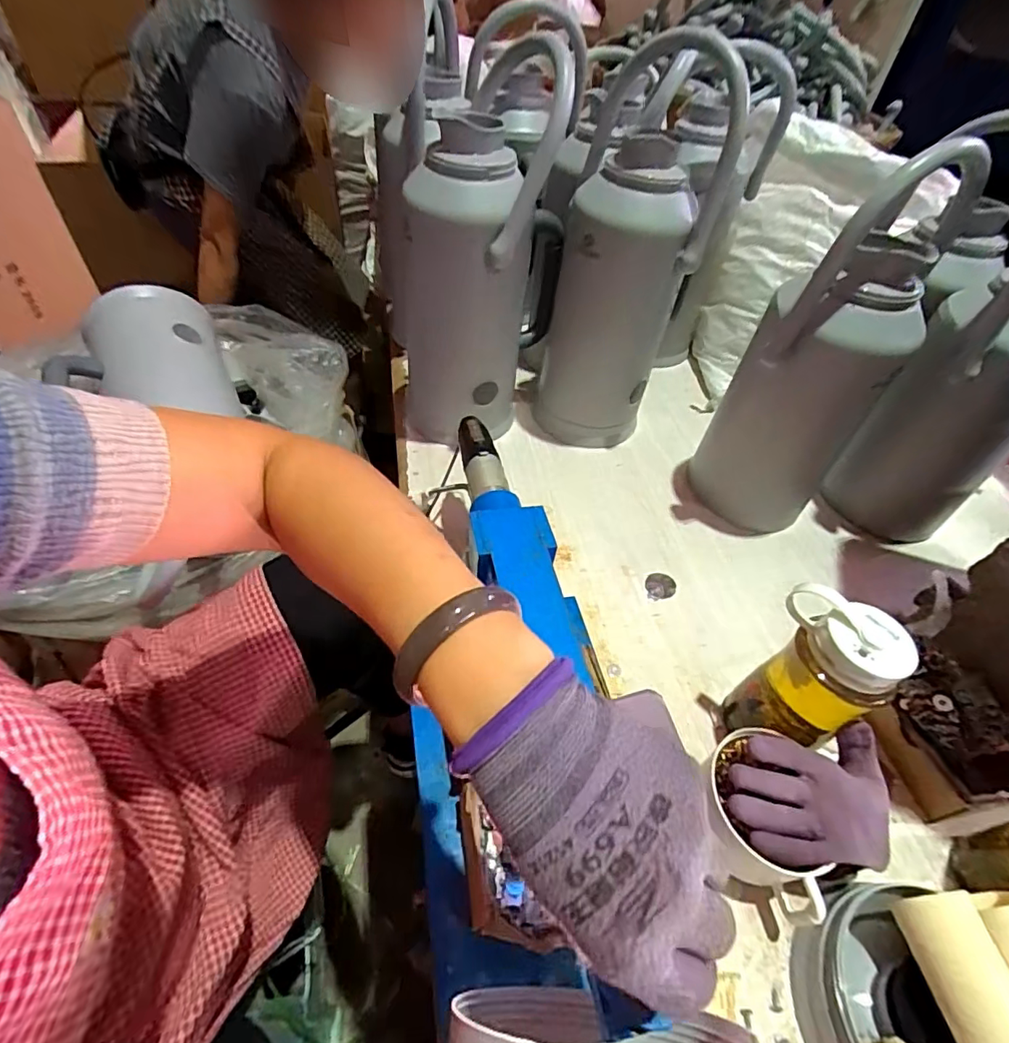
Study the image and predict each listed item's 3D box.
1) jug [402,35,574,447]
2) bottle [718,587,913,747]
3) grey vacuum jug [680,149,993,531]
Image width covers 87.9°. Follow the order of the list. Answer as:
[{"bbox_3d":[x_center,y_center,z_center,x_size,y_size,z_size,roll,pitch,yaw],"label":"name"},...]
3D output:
[{"bbox_3d":[-0.041,-0.285,0.650,0.175,0.426,0.162,-4,49,-9],"label":"jug"},{"bbox_3d":[0.265,0.141,0.472,0.073,0.177,0.093,-31,57,-28],"label":"bottle"},{"bbox_3d":[0.360,-0.172,0.617,0.164,0.406,0.144,30,52,21],"label":"grey vacuum jug"}]

